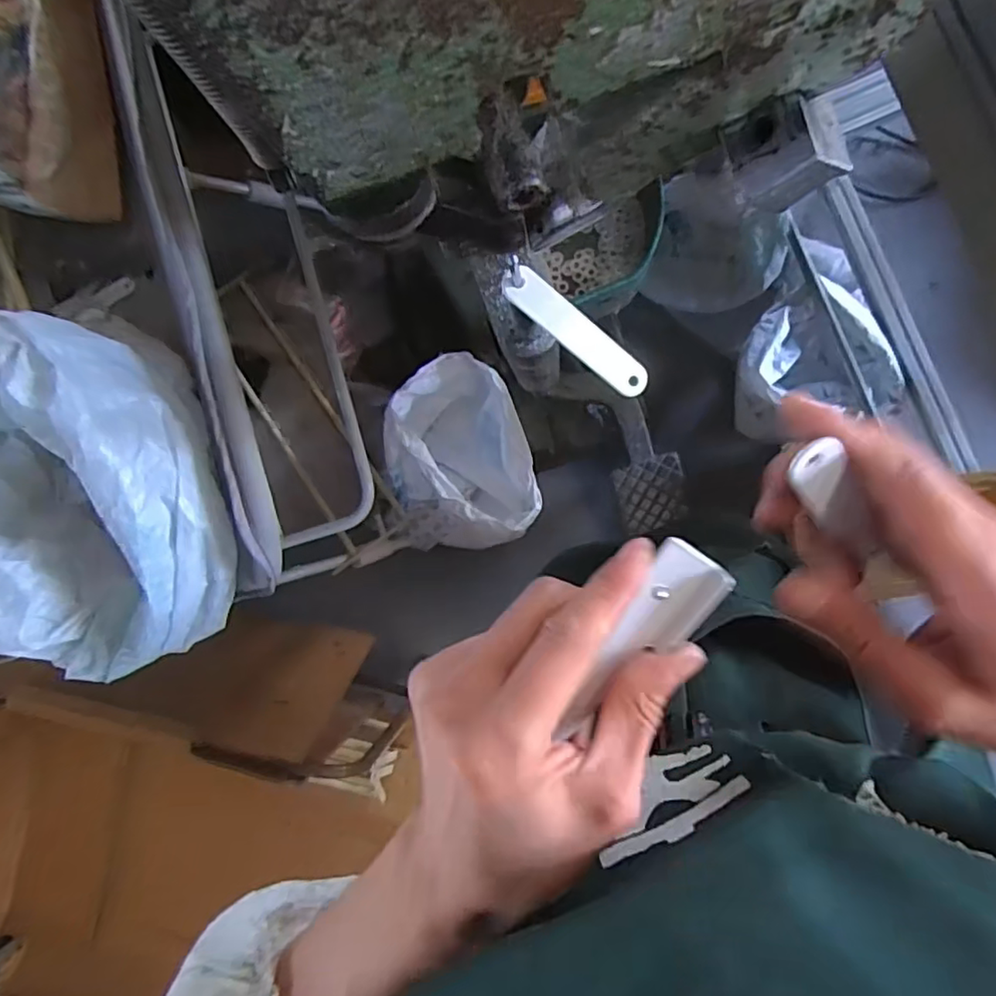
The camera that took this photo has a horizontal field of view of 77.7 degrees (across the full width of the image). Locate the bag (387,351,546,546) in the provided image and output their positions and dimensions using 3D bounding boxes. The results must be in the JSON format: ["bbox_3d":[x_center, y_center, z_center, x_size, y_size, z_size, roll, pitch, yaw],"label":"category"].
[{"bbox_3d":[-0.065,-0.075,1.116,0.257,0.258,0.325,-7,88,7],"label":"bag"}]

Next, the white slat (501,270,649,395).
[{"bbox_3d":[0.041,-0.080,0.306,0.083,0.004,0.019,36,93,-16],"label":"white slat"}]

